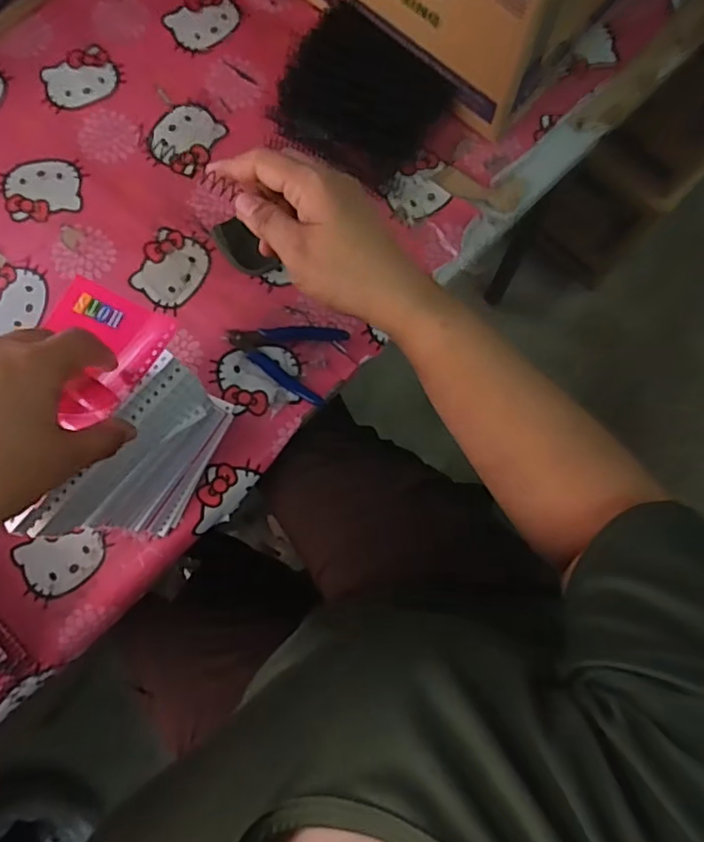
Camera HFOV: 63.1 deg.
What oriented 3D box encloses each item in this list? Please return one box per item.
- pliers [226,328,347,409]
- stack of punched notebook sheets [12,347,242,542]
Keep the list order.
[{"bbox_3d":[-0.068,-0.073,0.579,0.113,0.006,0.078,22,80,5],"label":"pliers"},{"bbox_3d":[-0.146,0.033,0.445,0.028,0.239,0.133,37,83,2],"label":"stack of punched notebook sheets"}]

